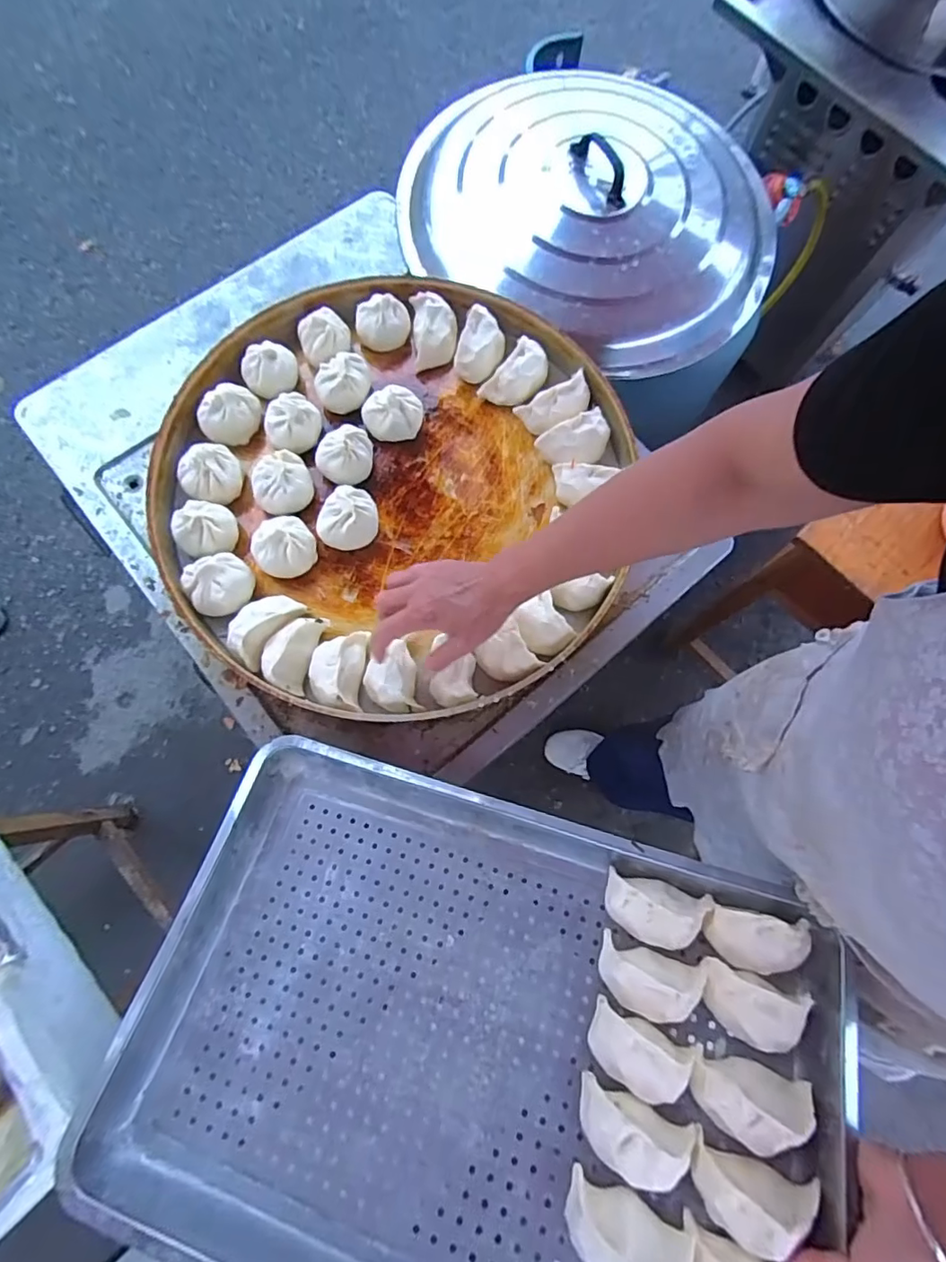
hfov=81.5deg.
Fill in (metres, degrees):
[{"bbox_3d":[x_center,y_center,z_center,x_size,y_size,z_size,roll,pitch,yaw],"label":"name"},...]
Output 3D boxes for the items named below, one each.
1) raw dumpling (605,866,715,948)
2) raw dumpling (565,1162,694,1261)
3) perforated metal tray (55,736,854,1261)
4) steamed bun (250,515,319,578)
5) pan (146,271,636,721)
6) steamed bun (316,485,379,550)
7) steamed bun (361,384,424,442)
[{"bbox_3d":[0.174,0.266,0.517,0.092,0.041,0.053,16,76,3],"label":"raw dumpling"},{"bbox_3d":[0.114,0.461,0.415,0.090,0.052,0.025,17,118,15],"label":"raw dumpling"},{"bbox_3d":[0.005,0.352,0.476,0.576,0.071,0.387,13,61,13],"label":"perforated metal tray"},{"bbox_3d":[-0.210,-0.092,0.616,0.067,0.050,0.062,0,75,-1],"label":"steamed bun"},{"bbox_3d":[-0.096,-0.171,0.634,0.501,0.070,0.521,0,75,-1],"label":"pan"},{"bbox_3d":[-0.144,-0.127,0.631,0.067,0.047,0.059,-13,76,-5],"label":"steamed bun"},{"bbox_3d":[-0.098,-0.265,0.660,0.073,0.047,0.057,14,76,2],"label":"steamed bun"}]

